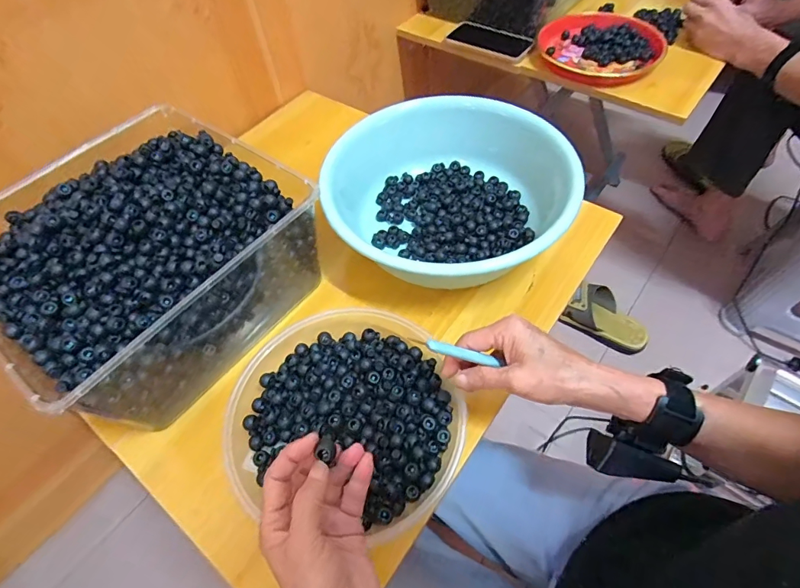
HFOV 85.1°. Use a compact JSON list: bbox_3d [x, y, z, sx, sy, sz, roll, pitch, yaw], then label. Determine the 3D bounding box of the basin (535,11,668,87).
[{"bbox_3d":[0.361,-0.447,0.797,0.208,0.040,0.208,35,65,24],"label":"basin"}]

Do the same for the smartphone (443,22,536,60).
[{"bbox_3d":[0.176,-0.492,0.839,0.159,0.008,0.084,28,62,20],"label":"smartphone"}]

